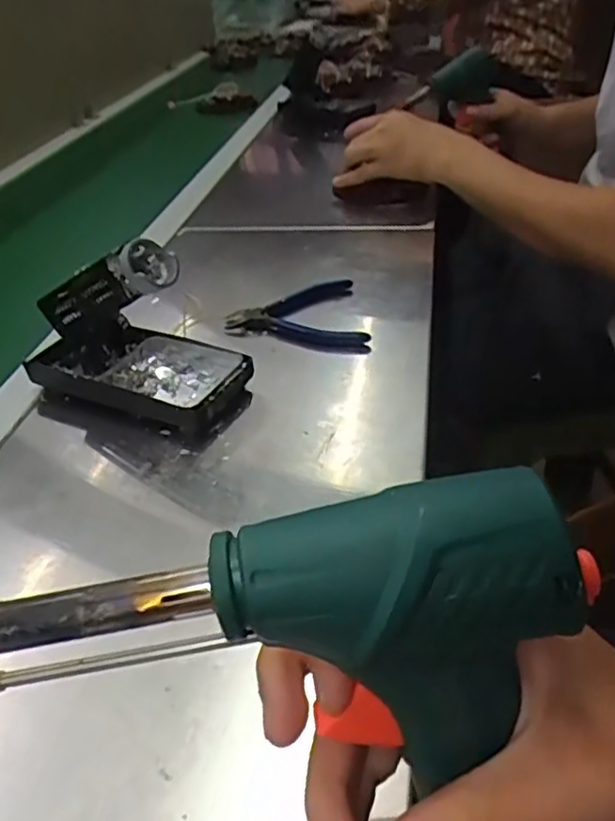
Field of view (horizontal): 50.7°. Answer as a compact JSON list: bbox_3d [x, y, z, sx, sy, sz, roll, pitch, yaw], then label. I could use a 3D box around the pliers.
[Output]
[{"bbox_3d":[-0.012,-0.079,0.567,0.117,0.013,0.107,-7,37,-3],"label":"pliers"}]

